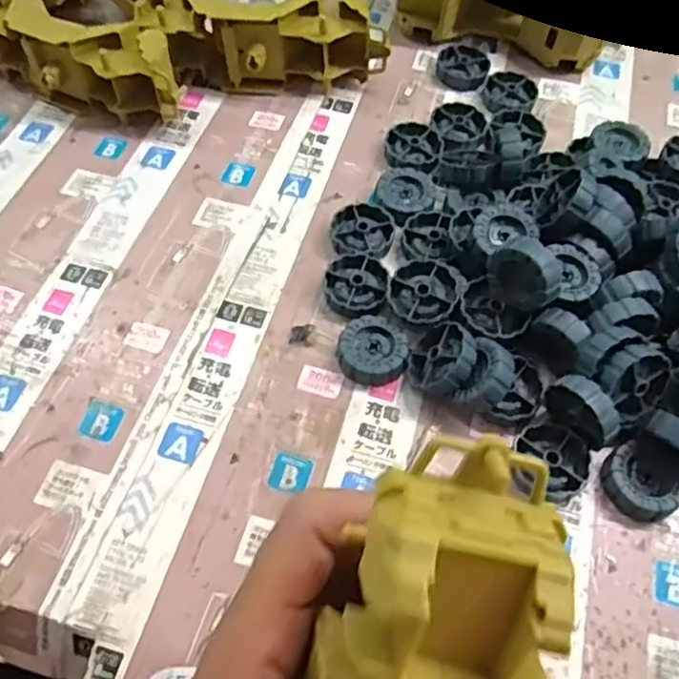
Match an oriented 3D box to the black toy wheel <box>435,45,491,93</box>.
[{"bbox_3d":[0.092,-0.202,0.509,0.037,0.011,0.038,0,57,0],"label":"black toy wheel"}]

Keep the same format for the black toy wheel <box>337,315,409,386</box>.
[{"bbox_3d":[0.018,0.007,0.378,0.037,0.012,0.039,0,57,0],"label":"black toy wheel"}]

